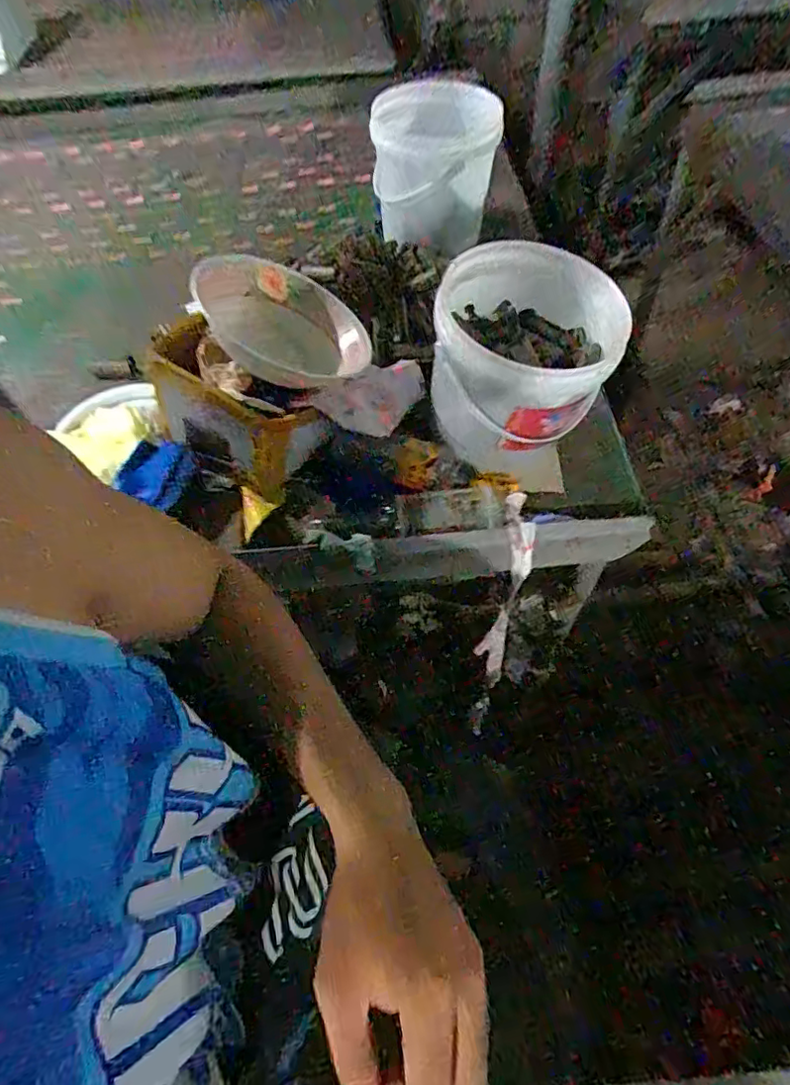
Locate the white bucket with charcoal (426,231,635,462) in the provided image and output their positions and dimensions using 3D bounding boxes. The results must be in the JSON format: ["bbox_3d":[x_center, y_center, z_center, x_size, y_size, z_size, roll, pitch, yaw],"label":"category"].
[{"bbox_3d":[0.141,-0.217,0.642,0.167,0.162,0.195,5,58,7],"label":"white bucket with charcoal"}]

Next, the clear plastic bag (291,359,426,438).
[{"bbox_3d":[-0.033,-0.164,0.648,0.153,0.056,0.057,-19,58,-27],"label":"clear plastic bag"}]

